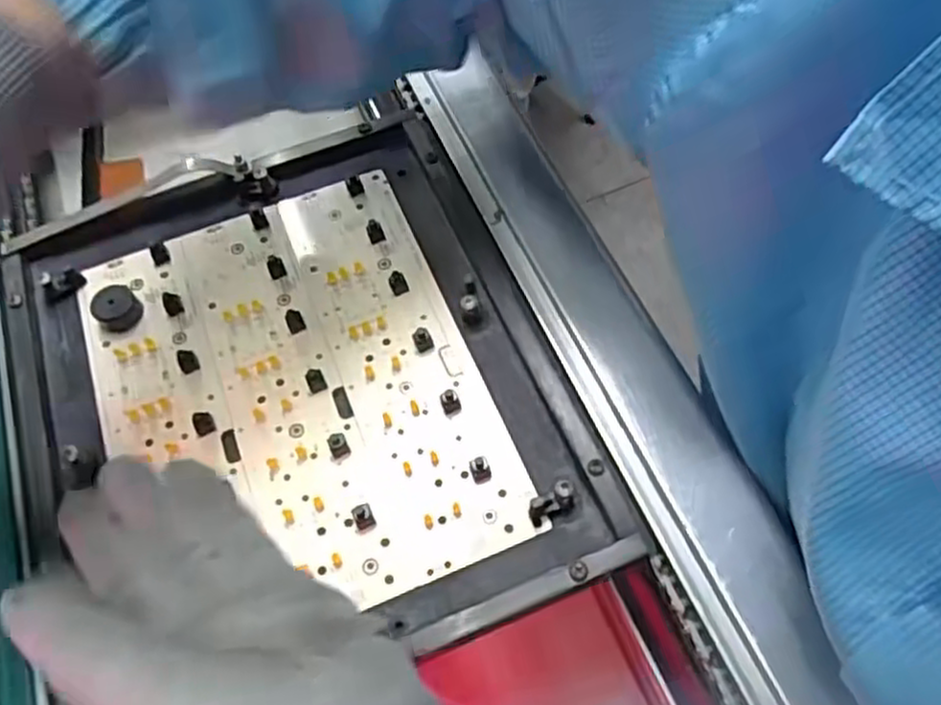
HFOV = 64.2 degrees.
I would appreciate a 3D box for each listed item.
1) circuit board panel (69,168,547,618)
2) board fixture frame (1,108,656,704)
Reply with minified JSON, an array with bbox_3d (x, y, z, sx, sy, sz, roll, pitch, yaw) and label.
[{"bbox_3d":[-0.083,0.016,0.349,0.164,0.012,0.211,-20,65,-10],"label":"circuit board panel"},{"bbox_3d":[-0.086,0.014,0.346,0.234,0.024,0.262,-19,65,-10],"label":"board fixture frame"}]

